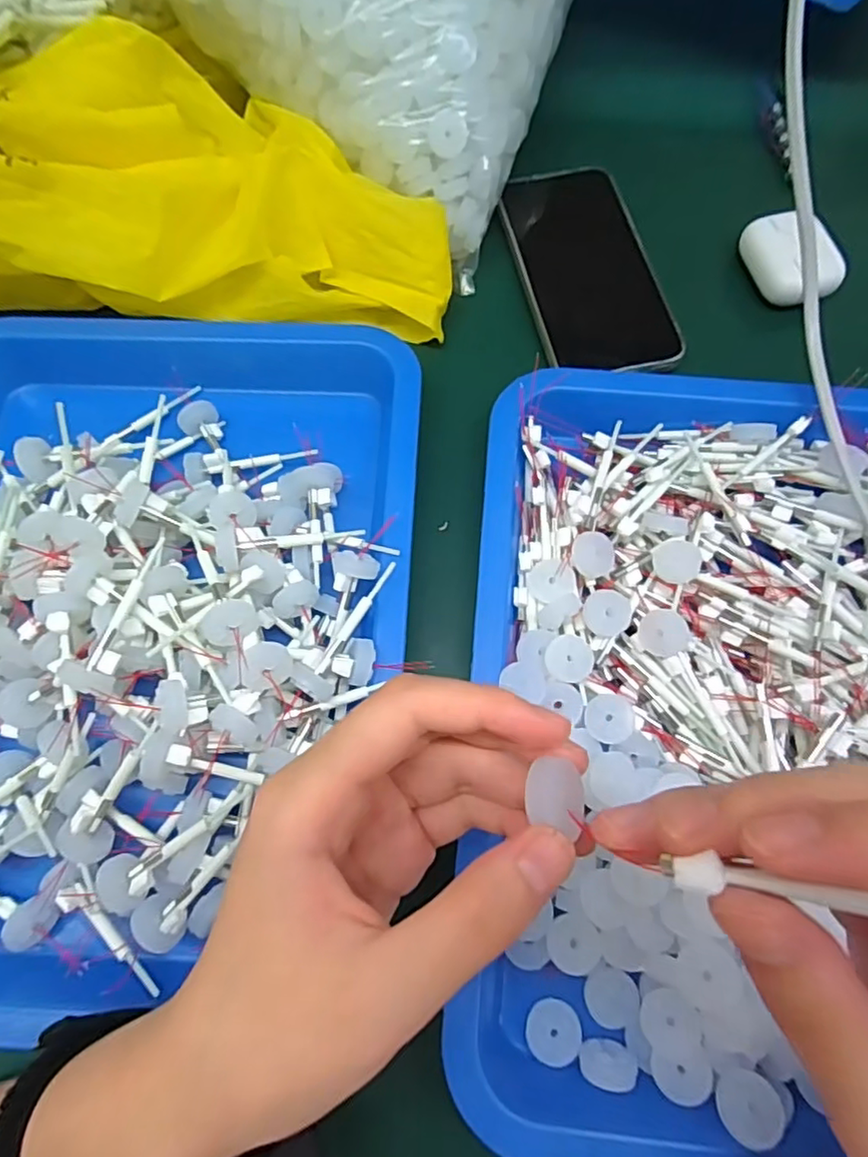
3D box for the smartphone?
[{"bbox_3d":[0.090,-0.187,0.363,0.077,0.005,0.153,-11,72,-3],"label":"smartphone"}]

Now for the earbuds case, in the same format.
[{"bbox_3d":[0.211,-0.188,0.356,0.043,0.018,0.059,-10,72,-3],"label":"earbuds case"}]

